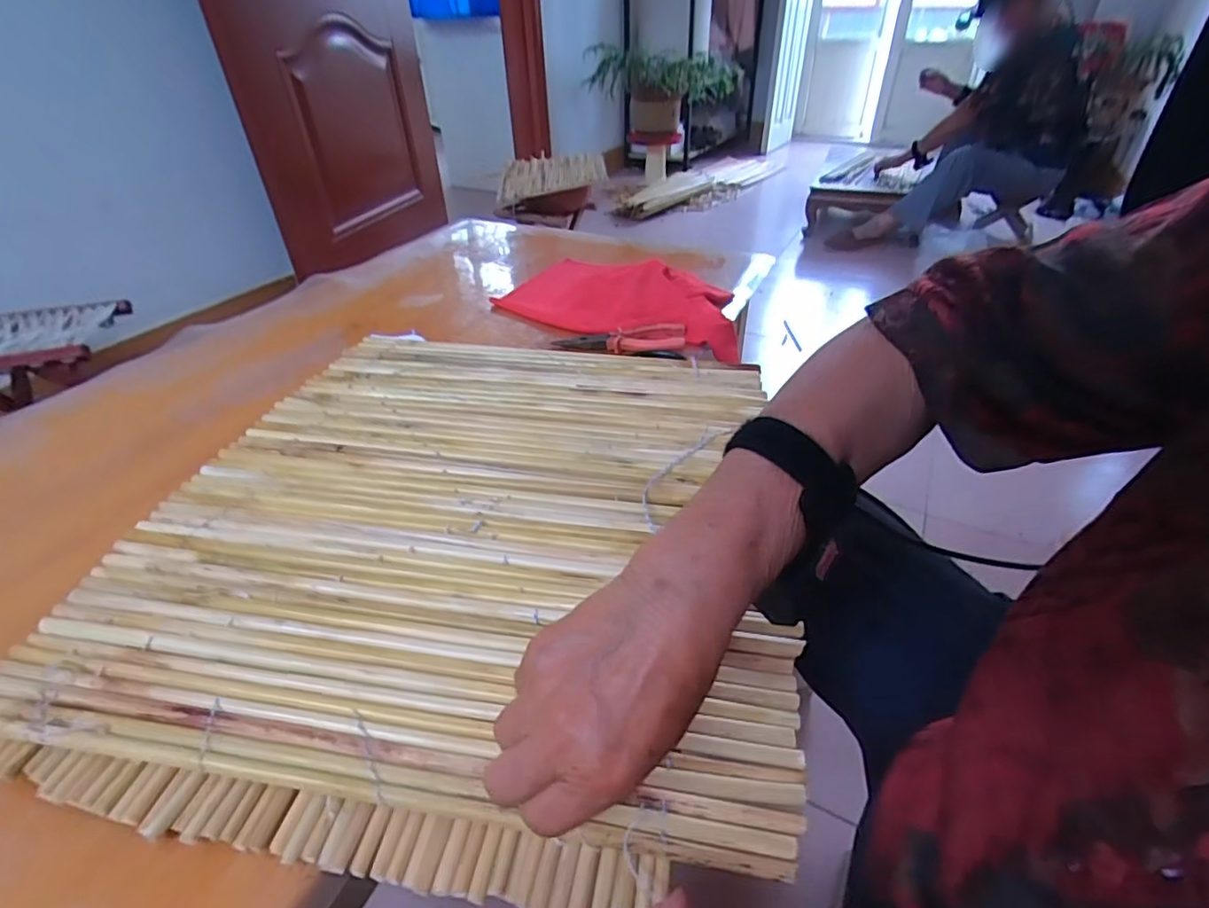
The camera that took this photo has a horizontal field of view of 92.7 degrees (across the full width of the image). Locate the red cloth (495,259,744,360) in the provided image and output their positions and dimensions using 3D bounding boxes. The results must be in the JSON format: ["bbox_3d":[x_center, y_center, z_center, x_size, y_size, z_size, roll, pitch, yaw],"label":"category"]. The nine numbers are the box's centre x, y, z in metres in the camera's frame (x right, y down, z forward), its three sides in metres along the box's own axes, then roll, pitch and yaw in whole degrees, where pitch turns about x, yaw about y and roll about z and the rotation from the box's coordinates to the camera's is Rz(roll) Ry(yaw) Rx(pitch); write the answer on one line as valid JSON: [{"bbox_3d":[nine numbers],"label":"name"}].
[{"bbox_3d":[0.030,-0.217,0.770,0.344,0.051,0.180,18,41,22],"label":"red cloth"}]

